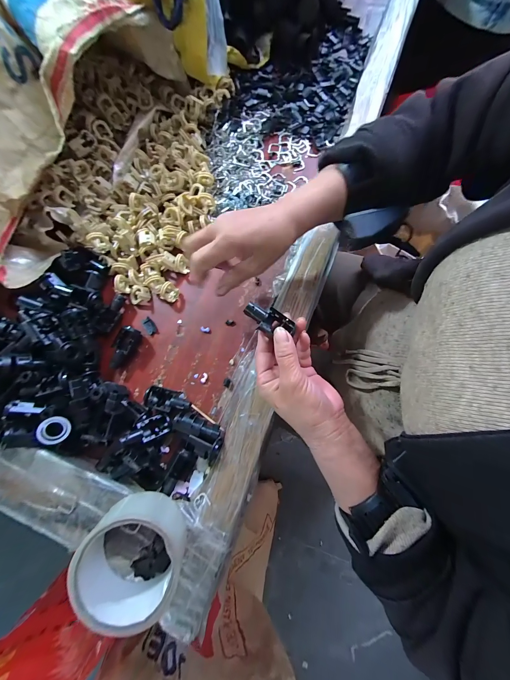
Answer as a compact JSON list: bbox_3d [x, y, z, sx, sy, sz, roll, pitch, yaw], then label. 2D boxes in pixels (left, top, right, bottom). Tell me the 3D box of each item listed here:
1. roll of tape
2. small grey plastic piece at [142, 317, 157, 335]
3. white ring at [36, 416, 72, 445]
[{"bbox_3d":[-0.116,0.197,0.234,0.100,0.058,0.083,16,80,7],"label":"roll of tape"},{"bbox_3d":[-0.140,-0.018,0.335,0.012,0.004,0.025,-34,78,-3],"label":"small grey plastic piece"},{"bbox_3d":[-0.205,0.092,0.258,0.027,0.004,0.028,19,48,-23],"label":"white ring"}]

